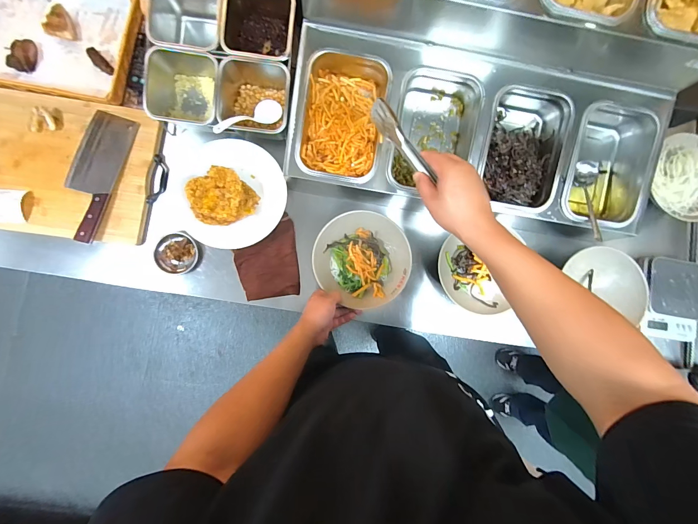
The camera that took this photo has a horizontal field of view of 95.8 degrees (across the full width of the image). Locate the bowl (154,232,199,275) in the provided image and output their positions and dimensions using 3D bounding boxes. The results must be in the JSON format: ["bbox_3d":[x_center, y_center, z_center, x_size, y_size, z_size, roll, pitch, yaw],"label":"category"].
[{"bbox_3d":[-0.383,-0.019,0.700,0.089,0.029,0.089,0,85,-4],"label":"bowl"}]

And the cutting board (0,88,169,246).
[{"bbox_3d":[-0.614,-0.204,0.670,0.411,0.034,0.288,6,85,-14],"label":"cutting board"}]

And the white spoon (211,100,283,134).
[{"bbox_3d":[-0.209,-0.299,0.651,0.049,0.026,0.166,50,52,1],"label":"white spoon"}]

